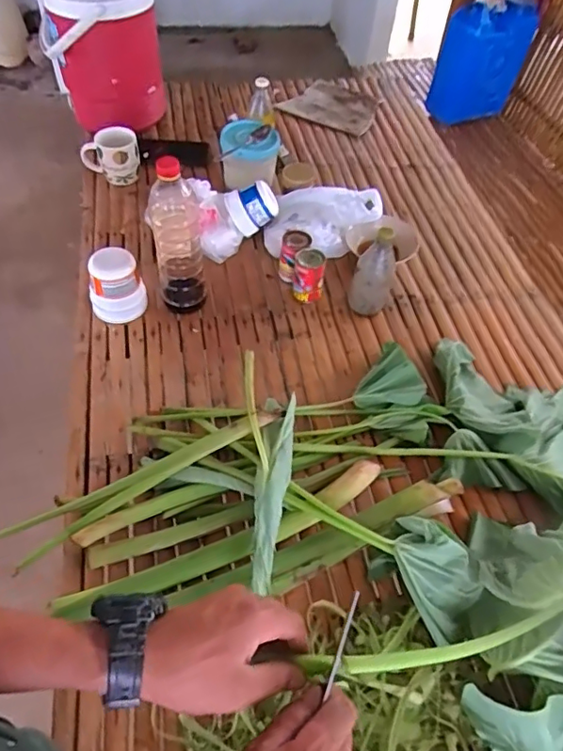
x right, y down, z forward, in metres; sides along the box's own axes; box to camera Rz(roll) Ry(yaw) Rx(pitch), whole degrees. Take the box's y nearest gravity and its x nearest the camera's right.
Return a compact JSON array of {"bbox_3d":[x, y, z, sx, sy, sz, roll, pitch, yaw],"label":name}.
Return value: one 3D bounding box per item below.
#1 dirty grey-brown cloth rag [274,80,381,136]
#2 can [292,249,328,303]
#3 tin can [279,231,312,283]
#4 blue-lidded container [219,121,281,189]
[{"bbox_3d":[0.137,-0.721,1.451,0.237,0.026,0.200,24,54,14],"label":"dirty grey-brown cloth rag"},{"bbox_3d":[0.051,-0.181,0.980,0.052,0.084,0.052,2,52,-3],"label":"can"},{"bbox_3d":[0.025,-0.217,1.011,0.053,0.089,0.058,2,52,-3],"label":"tin can"},{"bbox_3d":[-0.067,-0.471,1.153,0.122,0.095,0.121,-1,52,-5],"label":"blue-lidded container"}]

